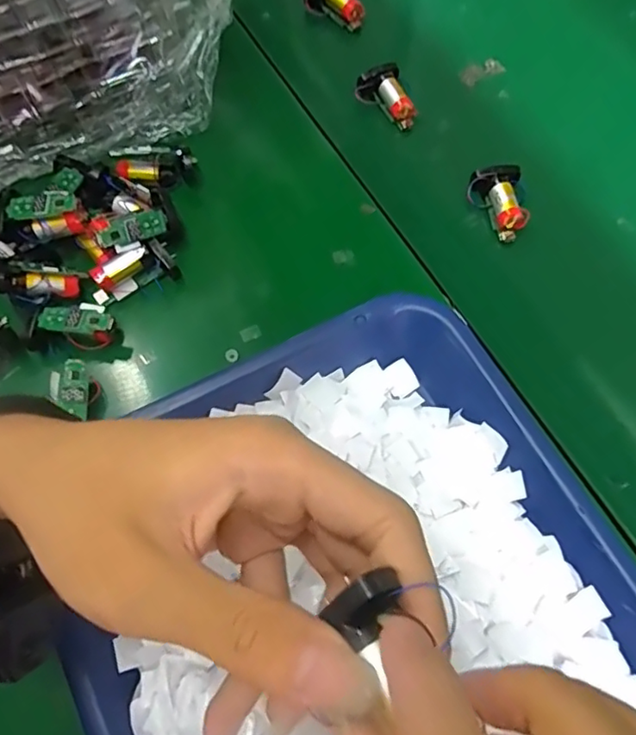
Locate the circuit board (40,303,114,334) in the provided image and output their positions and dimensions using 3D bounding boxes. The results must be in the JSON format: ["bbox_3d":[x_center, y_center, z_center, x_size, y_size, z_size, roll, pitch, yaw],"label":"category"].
[{"bbox_3d":[-0.140,-0.028,0.332,0.041,0.010,0.019,-3,70,-3],"label":"circuit board"}]

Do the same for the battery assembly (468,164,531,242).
[{"bbox_3d":[0.122,-0.111,0.386,0.036,0.019,0.050,-3,70,-3],"label":"battery assembly"}]

